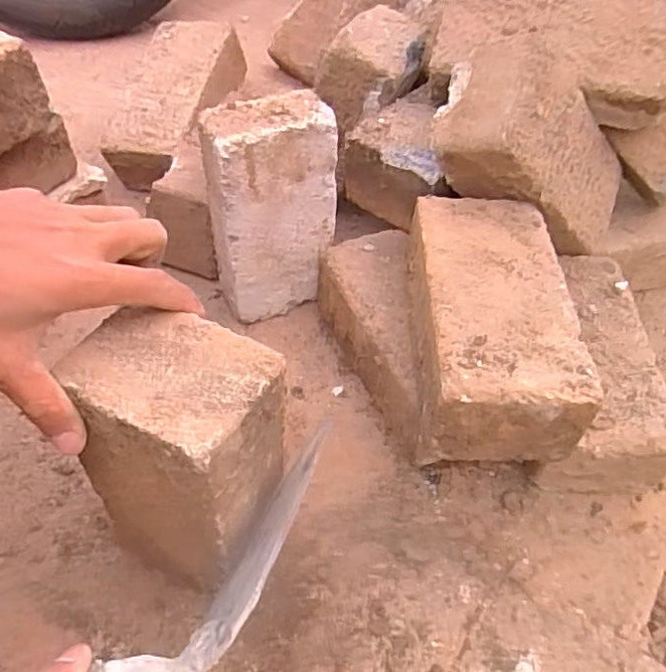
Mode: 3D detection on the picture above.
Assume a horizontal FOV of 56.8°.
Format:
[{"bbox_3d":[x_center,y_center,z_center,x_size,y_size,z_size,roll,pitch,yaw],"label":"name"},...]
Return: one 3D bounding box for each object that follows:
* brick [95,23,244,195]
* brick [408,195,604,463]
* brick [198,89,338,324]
[{"bbox_3d":[-0.192,-0.284,0.747,0.124,0.060,0.221,18,70,13],"label":"brick"},{"bbox_3d":[0.115,-0.013,0.466,0.104,0.070,0.203,1,48,0],"label":"brick"},{"bbox_3d":[-0.057,-0.111,0.565,0.111,0.199,0.059,-14,50,-14],"label":"brick"}]

